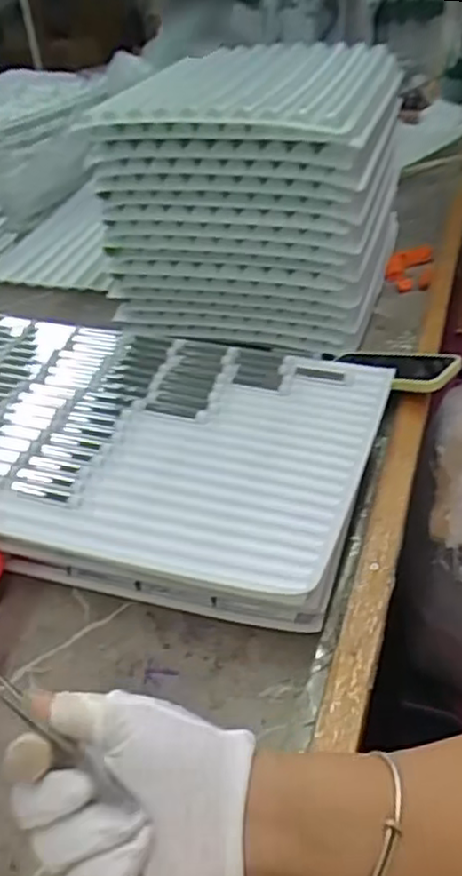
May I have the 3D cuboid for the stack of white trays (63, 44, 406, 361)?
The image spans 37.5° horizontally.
[{"bbox_3d":[0.043,-0.363,0.926,0.335,0.300,0.415,6,39,12],"label":"stack of white trays"}]

